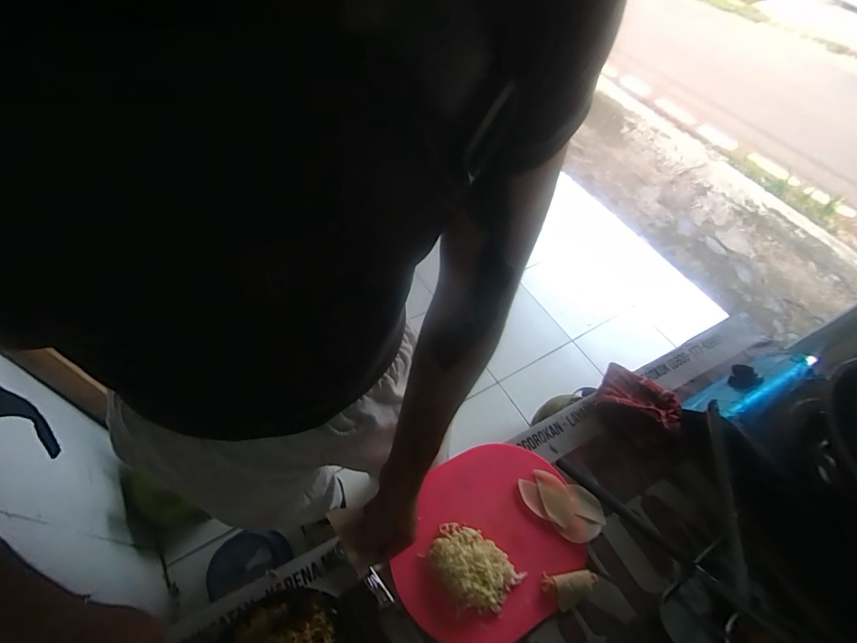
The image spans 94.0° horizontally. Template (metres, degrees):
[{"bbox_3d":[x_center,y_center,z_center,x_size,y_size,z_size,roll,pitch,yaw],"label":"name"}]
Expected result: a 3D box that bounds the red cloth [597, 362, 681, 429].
[{"bbox_3d":[0.386,0.134,0.728,0.133,0.023,0.102,29,55,19],"label":"red cloth"}]

